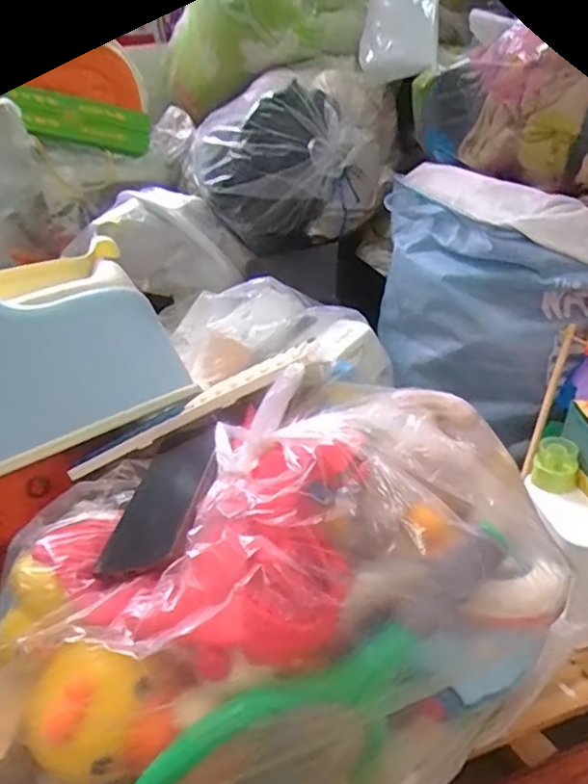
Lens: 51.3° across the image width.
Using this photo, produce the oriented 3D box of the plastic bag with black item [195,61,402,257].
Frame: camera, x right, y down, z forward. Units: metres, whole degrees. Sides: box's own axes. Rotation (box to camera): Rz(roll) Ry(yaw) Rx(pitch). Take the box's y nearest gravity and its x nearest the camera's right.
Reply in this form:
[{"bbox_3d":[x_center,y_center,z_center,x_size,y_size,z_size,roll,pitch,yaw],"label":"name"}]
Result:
[{"bbox_3d":[0.002,-0.432,1.143,0.370,0.291,0.248,-4,29,4],"label":"plastic bag with black item"}]

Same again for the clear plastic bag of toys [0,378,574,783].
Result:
[{"bbox_3d":[-0.027,0.182,0.520,0.452,0.316,0.288,-19,32,-22],"label":"clear plastic bag of toys"}]

